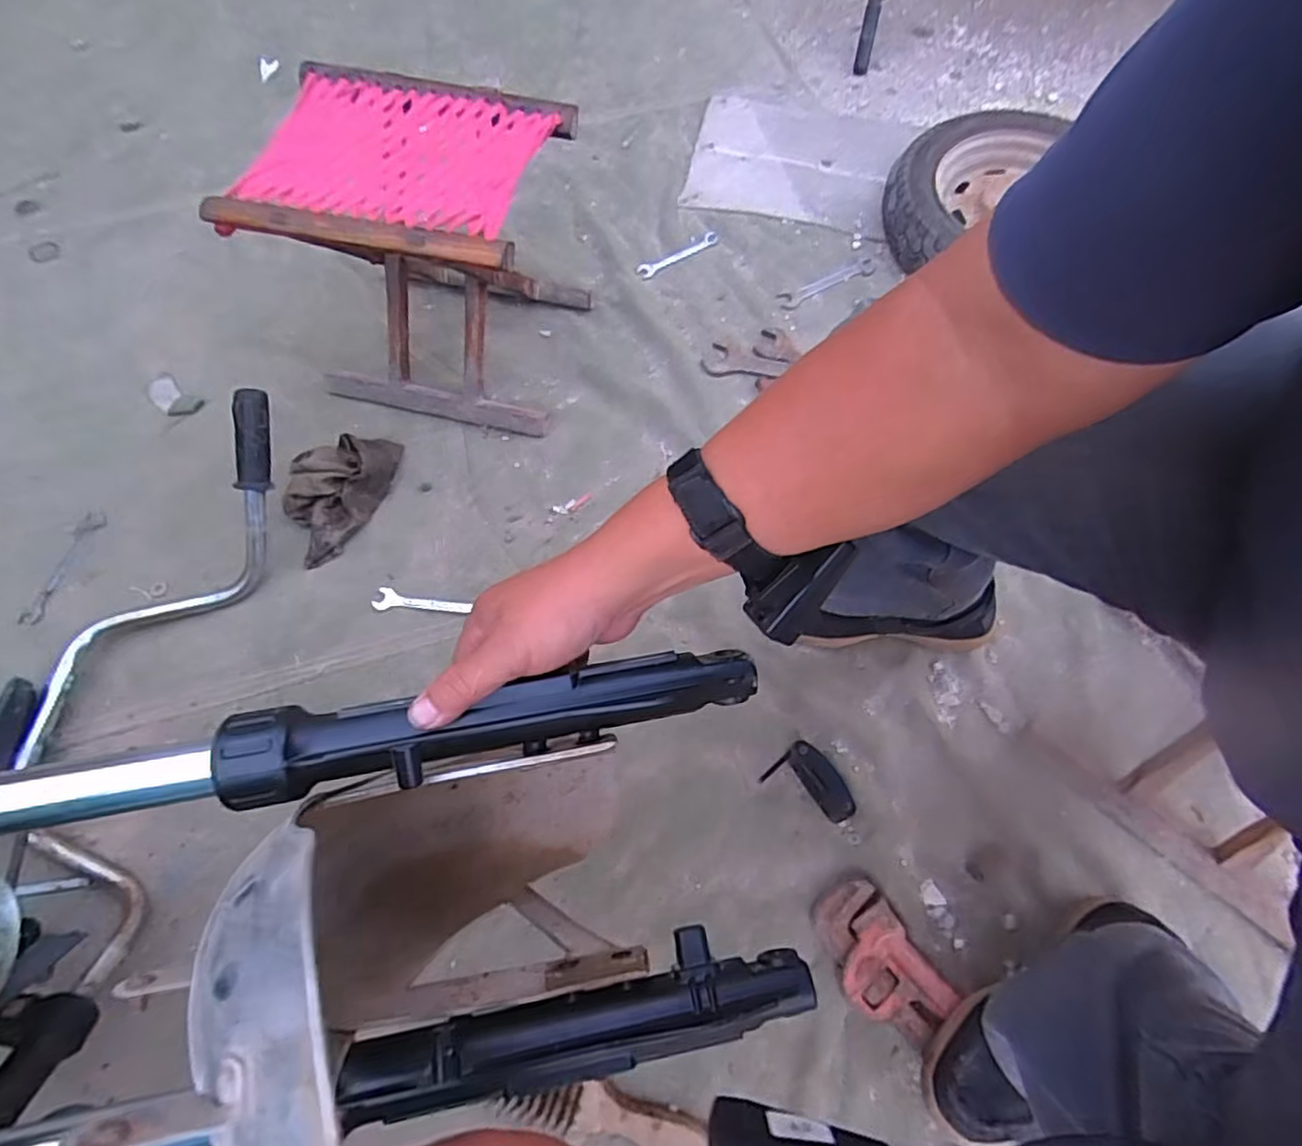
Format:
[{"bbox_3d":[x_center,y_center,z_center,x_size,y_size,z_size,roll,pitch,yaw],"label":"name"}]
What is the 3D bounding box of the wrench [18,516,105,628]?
[{"bbox_3d":[-0.750,-0.008,0.827,0.034,0.013,0.157,6,67,3],"label":"wrench"}]

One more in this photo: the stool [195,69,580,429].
[{"bbox_3d":[-0.274,-0.385,0.813,0.320,0.302,0.235,12,67,6],"label":"stool"}]

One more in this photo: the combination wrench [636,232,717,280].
[{"bbox_3d":[0.045,-0.507,1.031,0.147,0.004,0.028,-30,70,-12],"label":"combination wrench"}]

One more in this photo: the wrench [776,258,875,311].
[{"bbox_3d":[0.272,-0.446,1.001,0.166,0.011,0.035,-24,69,-10],"label":"wrench"}]

